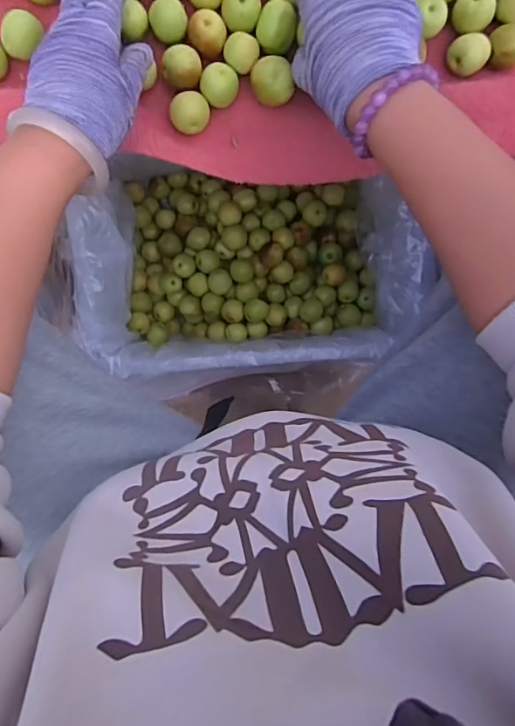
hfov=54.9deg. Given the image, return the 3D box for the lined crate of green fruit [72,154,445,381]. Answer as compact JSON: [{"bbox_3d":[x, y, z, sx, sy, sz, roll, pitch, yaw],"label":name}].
[{"bbox_3d":[-0.019,-0.131,0.656,0.390,0.170,0.255,-4,99,-2],"label":"lined crate of green fruit"}]

